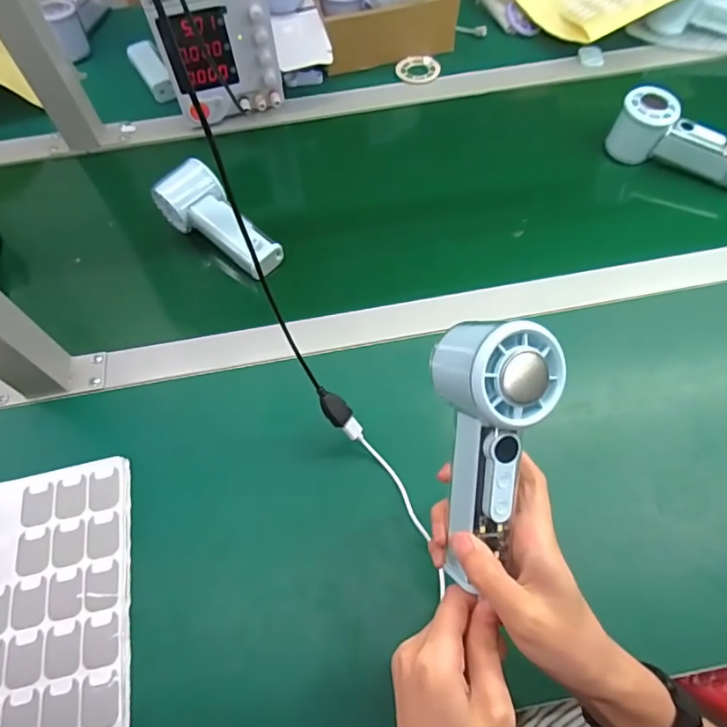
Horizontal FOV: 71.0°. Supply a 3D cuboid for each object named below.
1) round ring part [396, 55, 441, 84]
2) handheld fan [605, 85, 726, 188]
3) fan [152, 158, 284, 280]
[{"bbox_3d":[0.073,-0.392,0.679,0.057,0.006,0.048,11,62,9],"label":"round ring part"},{"bbox_3d":[0.348,-0.234,0.561,0.146,0.074,0.043,35,68,20],"label":"handheld fan"},{"bbox_3d":[-0.146,-0.147,0.523,0.142,0.036,0.060,38,70,16],"label":"fan"}]

